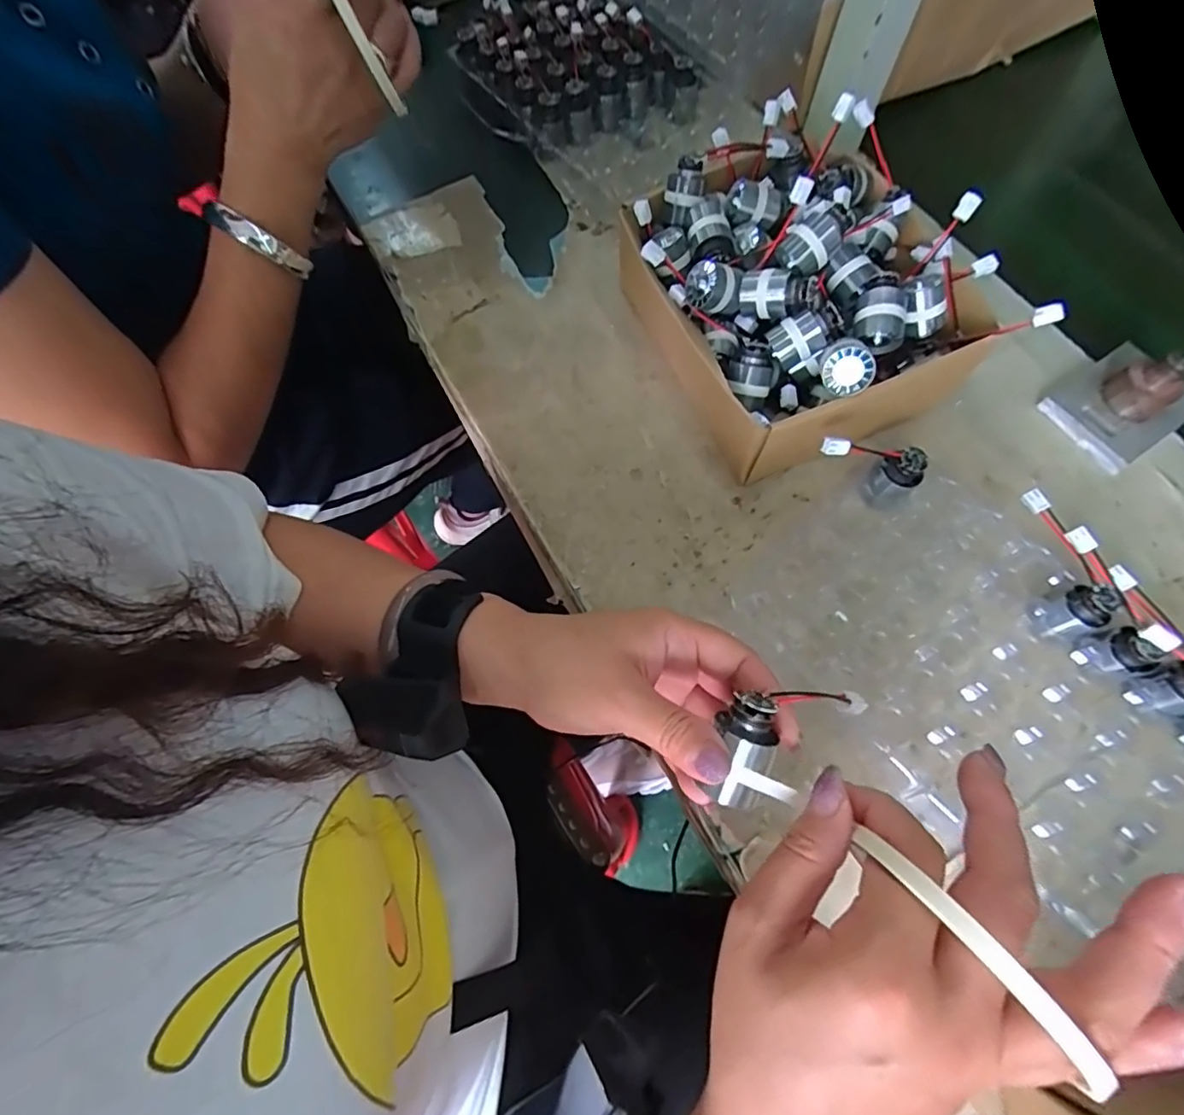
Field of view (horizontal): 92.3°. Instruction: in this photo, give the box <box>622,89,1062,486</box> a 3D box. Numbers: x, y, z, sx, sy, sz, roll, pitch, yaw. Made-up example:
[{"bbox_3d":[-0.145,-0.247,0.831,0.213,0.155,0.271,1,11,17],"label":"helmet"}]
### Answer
[{"bbox_3d":[0.144,-0.198,0.401,0.217,0.110,0.232,-23,70,-8],"label":"box"}]

